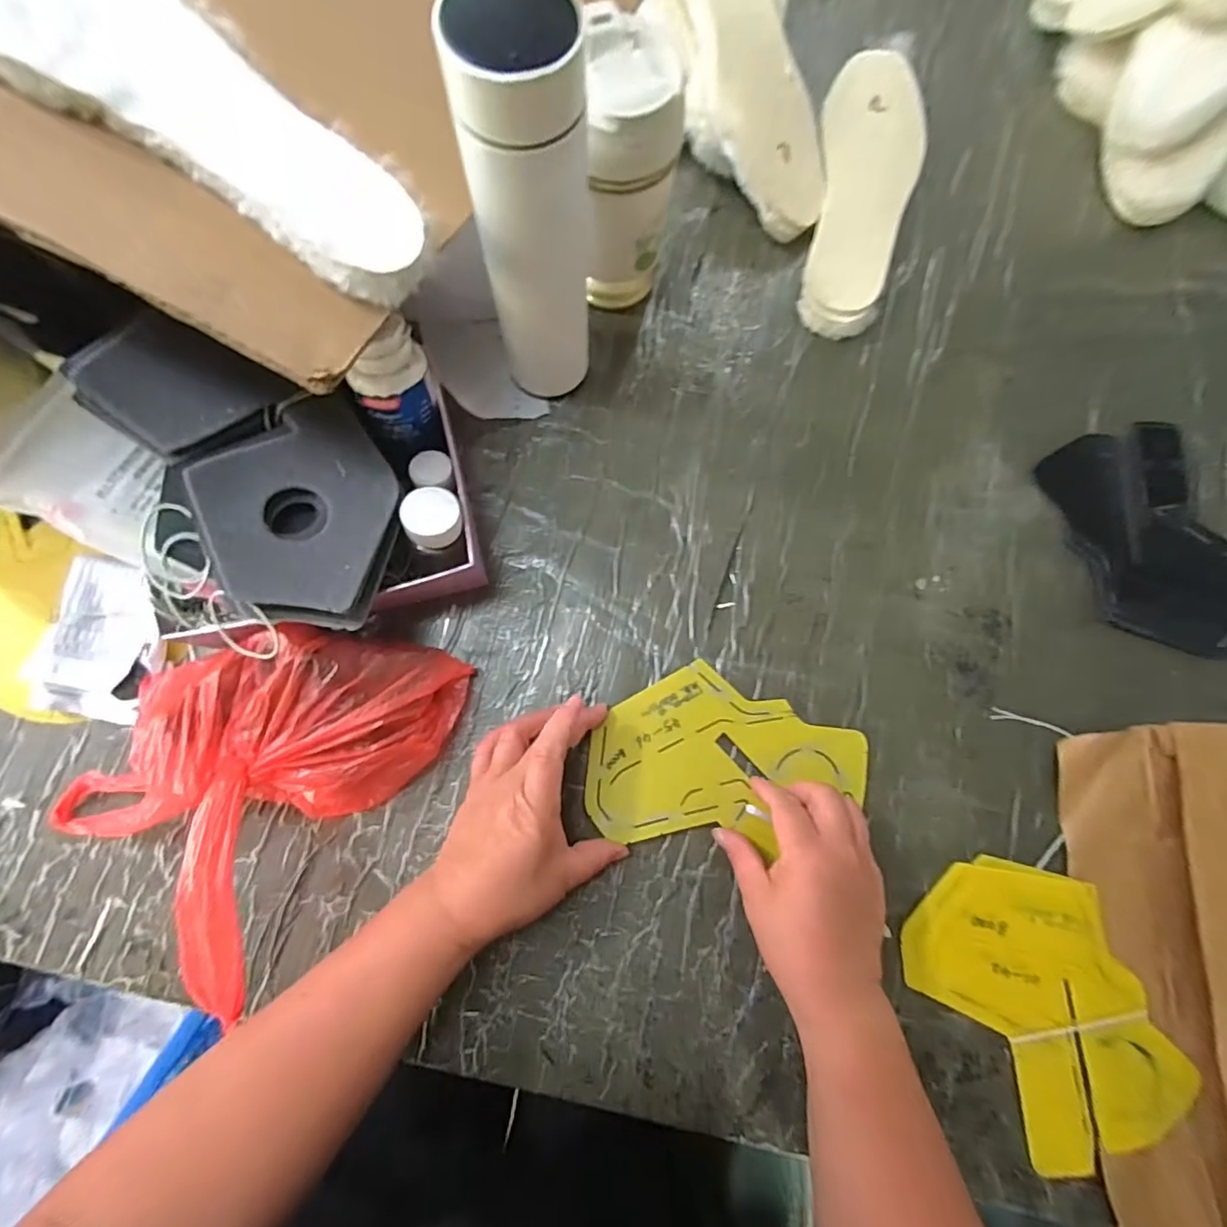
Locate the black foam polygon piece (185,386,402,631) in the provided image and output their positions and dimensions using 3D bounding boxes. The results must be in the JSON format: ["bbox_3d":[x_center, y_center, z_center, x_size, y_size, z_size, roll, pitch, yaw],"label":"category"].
[{"bbox_3d":[-0.187,-0.062,0.332,0.102,0.027,0.144,-17,82,-5],"label":"black foam polygon piece"}]

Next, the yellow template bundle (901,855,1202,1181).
[{"bbox_3d":[0.295,0.263,0.371,0.132,0.012,0.195,-34,84,-7],"label":"yellow template bundle"}]

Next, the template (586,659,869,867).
[{"bbox_3d":[0.083,0.103,0.395,0.195,0.005,0.117,4,79,-1],"label":"template"}]

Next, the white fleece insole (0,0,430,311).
[{"bbox_3d":[-0.214,-0.246,0.254,0.259,0.016,0.086,33,76,-13],"label":"white fleece insole"}]

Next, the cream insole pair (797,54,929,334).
[{"bbox_3d":[0.216,-0.355,0.467,0.084,0.034,0.246,10,81,-1],"label":"cream insole pair"}]

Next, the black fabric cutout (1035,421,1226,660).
[{"bbox_3d":[0.432,-0.059,0.432,0.125,0.011,0.189,-22,82,-5],"label":"black fabric cutout"}]

